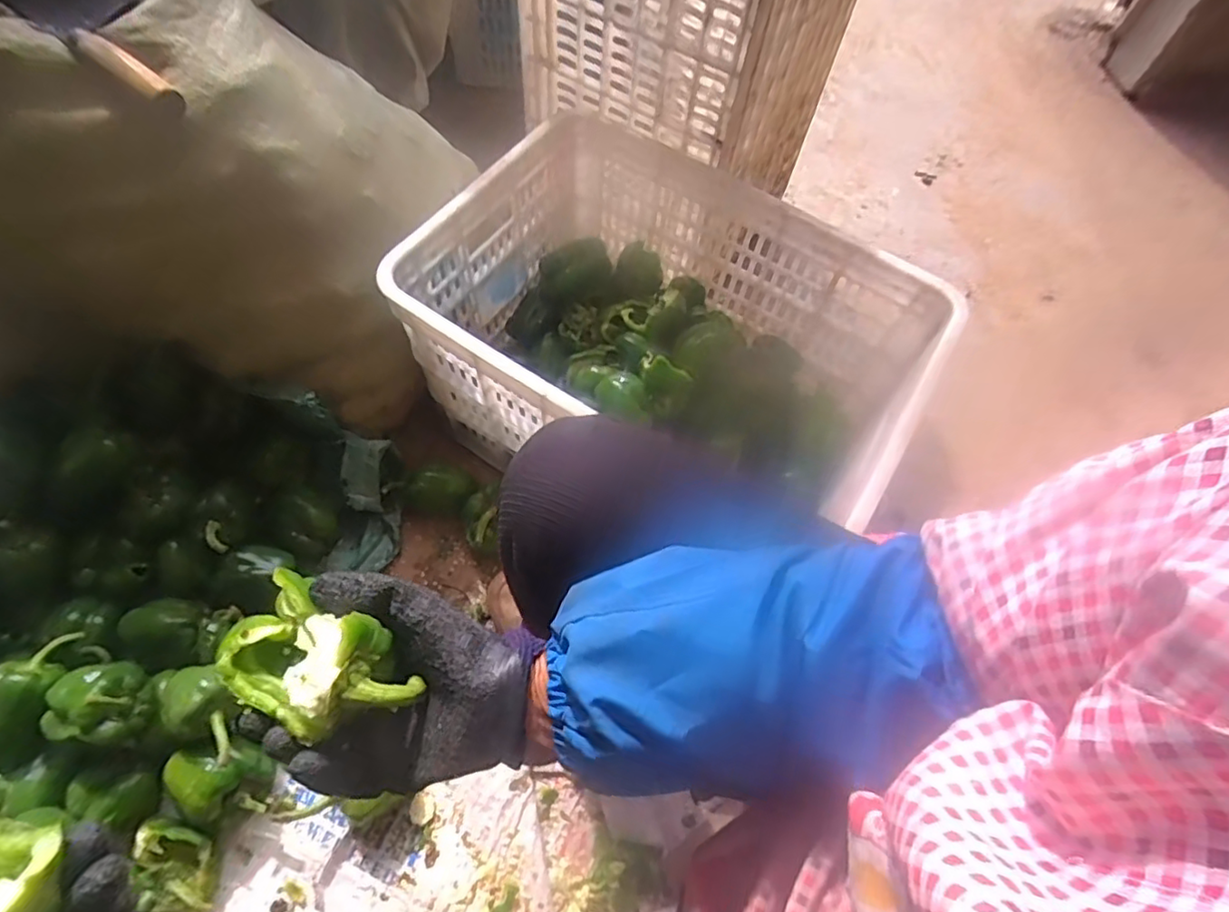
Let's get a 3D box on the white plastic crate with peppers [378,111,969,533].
[{"bbox_3d":[0.054,-0.117,0.691,0.512,0.250,0.349,32,66,12],"label":"white plastic crate with peppers"}]

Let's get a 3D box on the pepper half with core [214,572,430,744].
[{"bbox_3d":[-0.155,0.105,0.309,0.097,0.039,0.059,32,66,12],"label":"pepper half with core"}]

